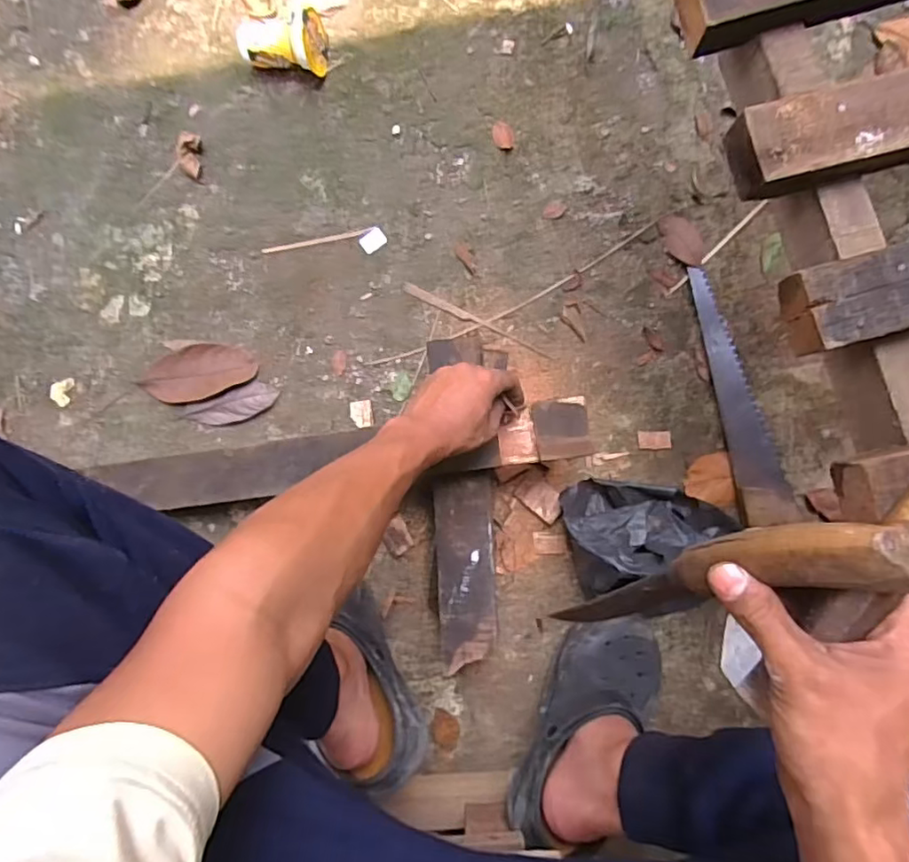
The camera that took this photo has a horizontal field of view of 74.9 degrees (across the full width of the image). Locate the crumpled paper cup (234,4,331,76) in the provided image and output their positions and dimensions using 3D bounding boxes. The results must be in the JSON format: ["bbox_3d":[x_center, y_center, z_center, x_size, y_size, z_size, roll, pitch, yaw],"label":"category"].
[{"bbox_3d":[-0.217,-0.485,0.728,0.114,0.066,0.070,6,87,1],"label":"crumpled paper cup"}]

